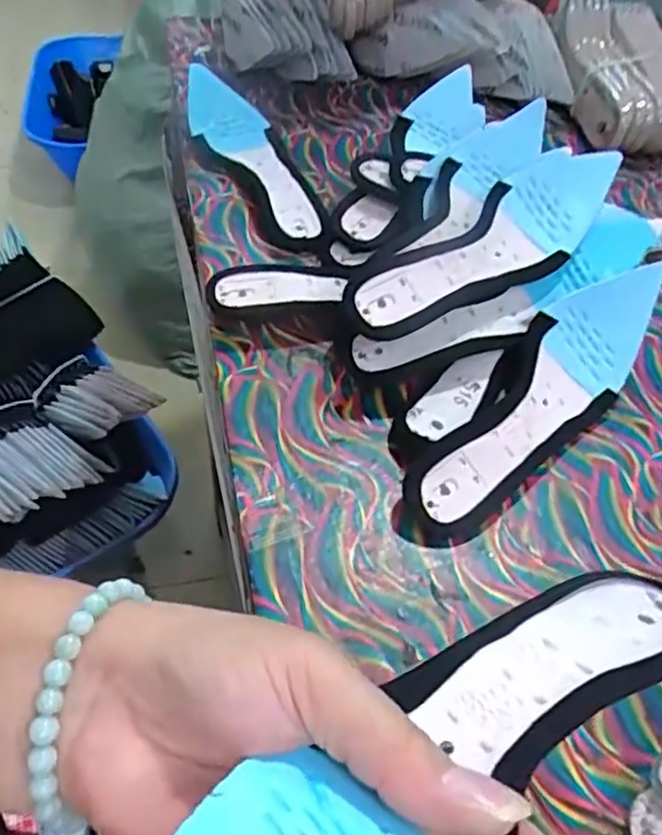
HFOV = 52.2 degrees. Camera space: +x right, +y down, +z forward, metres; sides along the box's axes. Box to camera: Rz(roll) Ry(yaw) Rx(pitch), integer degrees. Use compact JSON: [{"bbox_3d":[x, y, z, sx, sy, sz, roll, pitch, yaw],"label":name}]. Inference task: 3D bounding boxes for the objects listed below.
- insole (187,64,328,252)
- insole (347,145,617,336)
[{"bbox_3d":[-0.068,-0.229,0.582,0.061,0.029,0.257,-19,55,-20],"label":"insole"},{"bbox_3d":[0.109,-0.120,0.451,0.240,0.037,0.083,-35,61,-29],"label":"insole"}]

